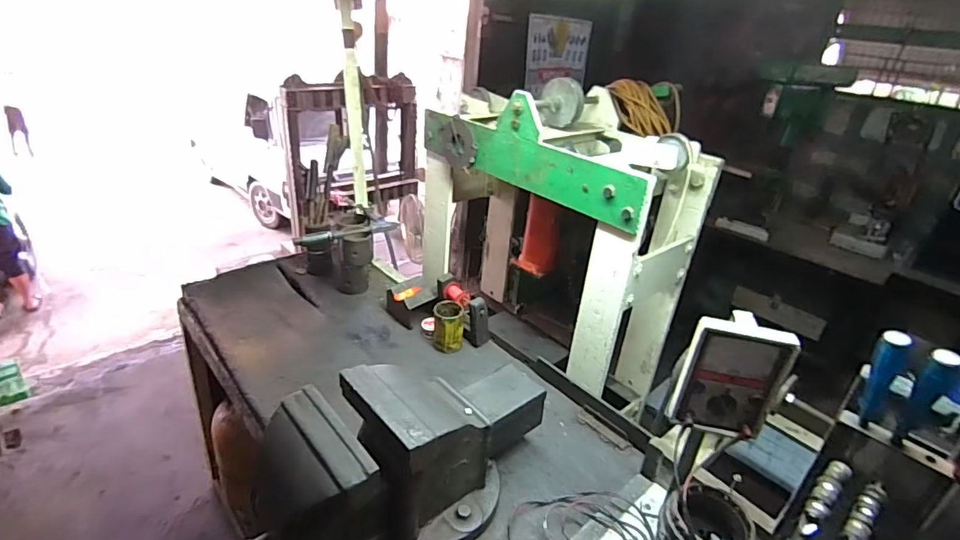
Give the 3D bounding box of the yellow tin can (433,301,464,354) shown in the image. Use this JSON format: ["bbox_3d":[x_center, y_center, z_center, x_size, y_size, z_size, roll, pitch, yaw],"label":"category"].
[{"bbox_3d":[-0.082,0.150,1.280,0.079,0.107,0.089,1,29,-8],"label":"yellow tin can"}]

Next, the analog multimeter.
[{"bbox_3d":[0.358,0.152,0.704,0.136,0.176,0.057,12,29,12],"label":"analog multimeter"}]

